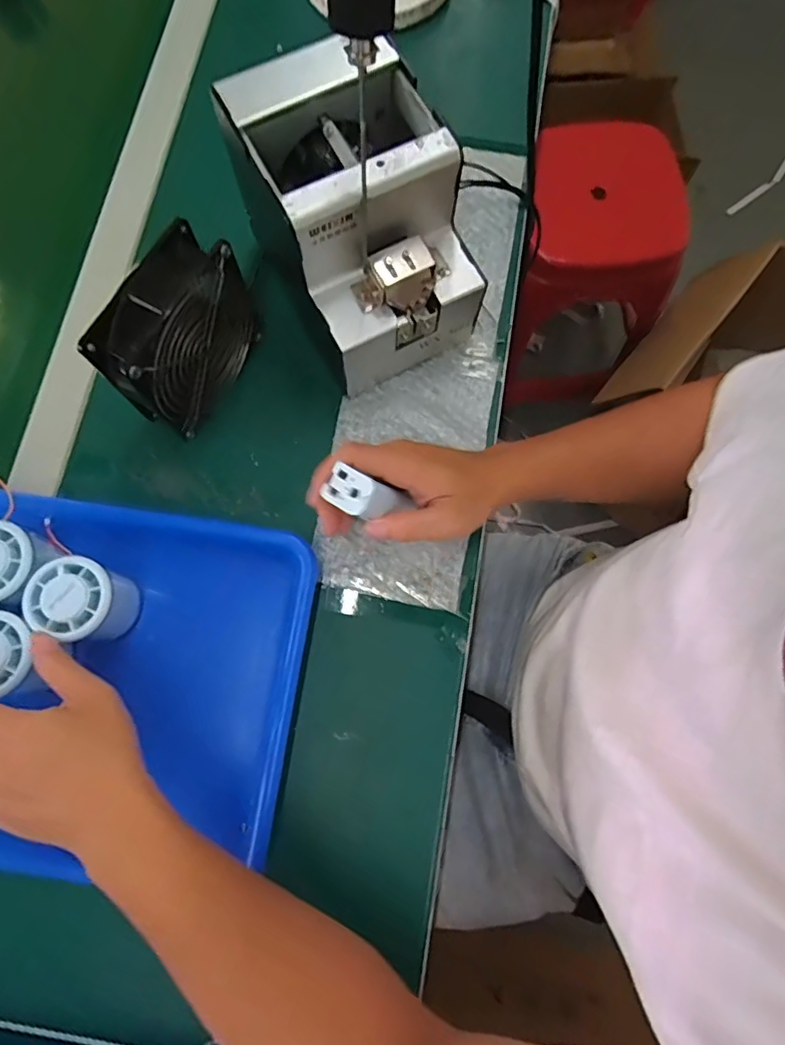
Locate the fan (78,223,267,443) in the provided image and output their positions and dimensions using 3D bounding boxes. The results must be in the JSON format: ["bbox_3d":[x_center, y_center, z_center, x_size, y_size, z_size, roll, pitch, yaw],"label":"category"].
[{"bbox_3d":[-0.155,-0.137,0.421,0.051,0.115,0.126,26,76,8],"label":"fan"}]

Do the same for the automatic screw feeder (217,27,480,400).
[{"bbox_3d":[-0.022,-0.223,0.423,0.126,0.147,0.172,-28,77,-6],"label":"automatic screw feeder"}]

